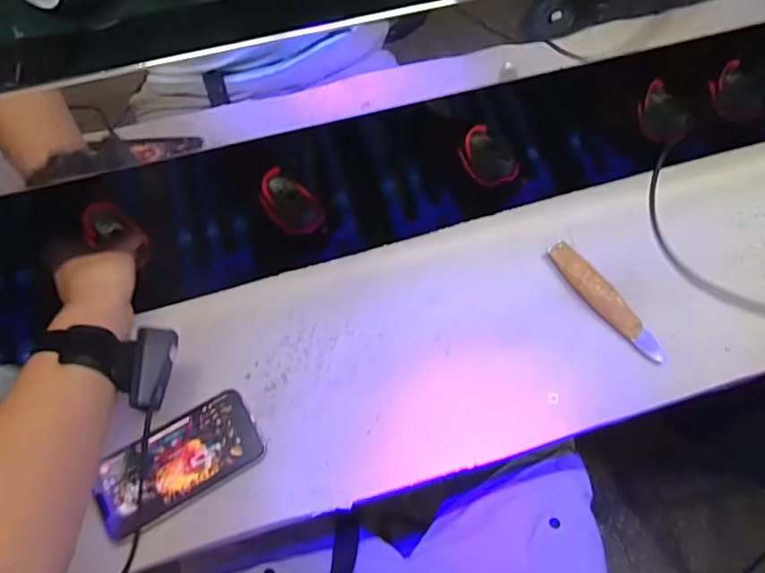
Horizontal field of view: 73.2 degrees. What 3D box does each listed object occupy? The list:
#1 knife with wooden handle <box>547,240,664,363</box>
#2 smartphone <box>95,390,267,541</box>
[{"bbox_3d":[0.243,0.016,0.564,0.028,0.017,0.163,-34,73,-14],"label":"knife with wooden handle"},{"bbox_3d":[-0.200,0.172,0.505,0.157,0.014,0.078,-29,72,-12],"label":"smartphone"}]

